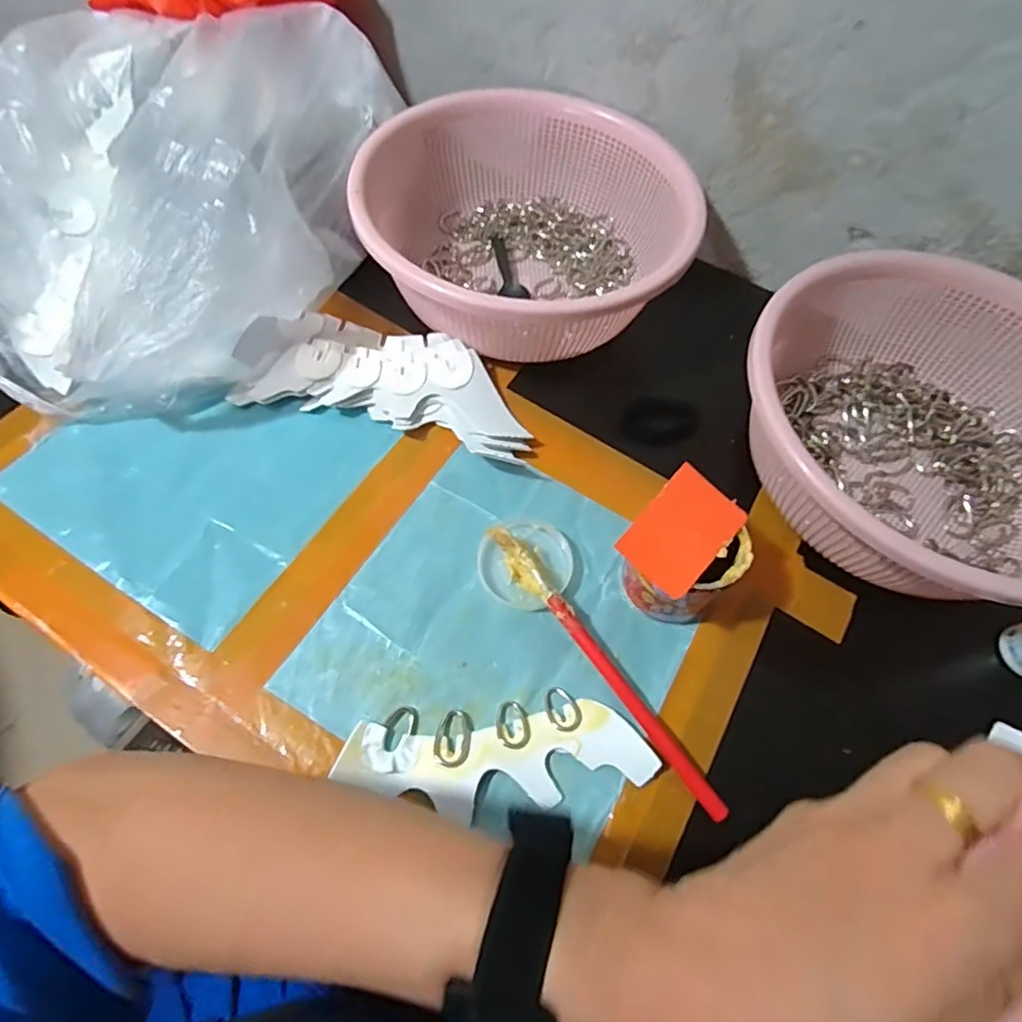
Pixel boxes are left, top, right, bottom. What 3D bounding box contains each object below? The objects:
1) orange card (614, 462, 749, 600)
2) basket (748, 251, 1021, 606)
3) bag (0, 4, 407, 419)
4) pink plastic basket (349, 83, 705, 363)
[{"bbox_3d":[0.106,0.012,0.355,0.051,0.006,0.081,38,66,16],"label":"orange card"},{"bbox_3d":[0.305,-0.063,0.431,0.269,0.102,0.263,2,62,-3],"label":"basket"},{"bbox_3d":[-0.301,-0.264,0.466,0.339,0.137,0.371,12,62,3],"label":"bag"},{"bbox_3d":[0.019,-0.250,0.506,0.274,0.113,0.252,21,62,7],"label":"pink plastic basket"}]

